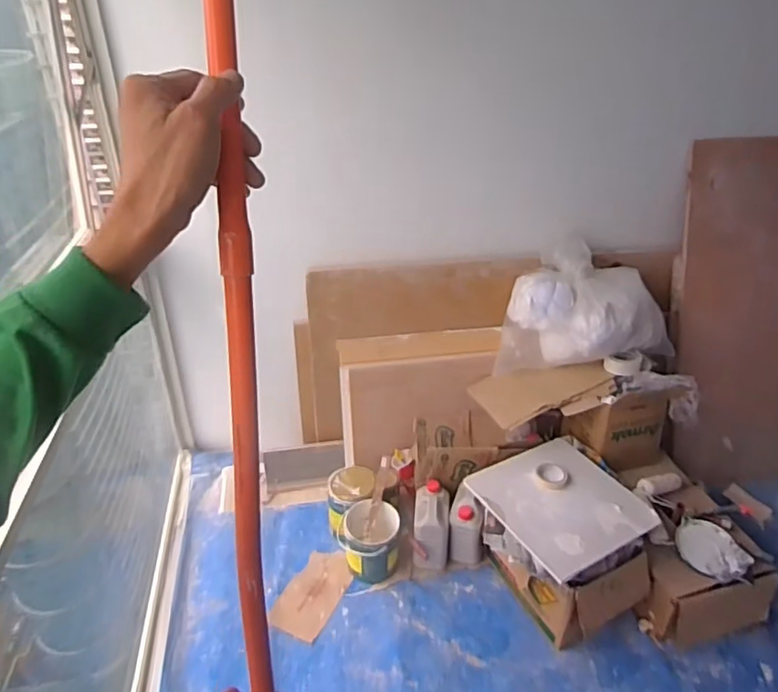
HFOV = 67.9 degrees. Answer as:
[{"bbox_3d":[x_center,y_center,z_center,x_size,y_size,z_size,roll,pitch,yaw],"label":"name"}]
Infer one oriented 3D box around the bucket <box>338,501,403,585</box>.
[{"bbox_3d":[-0.063,0.610,1.822,0.181,0.192,0.171,1,32,0],"label":"bucket"}]

